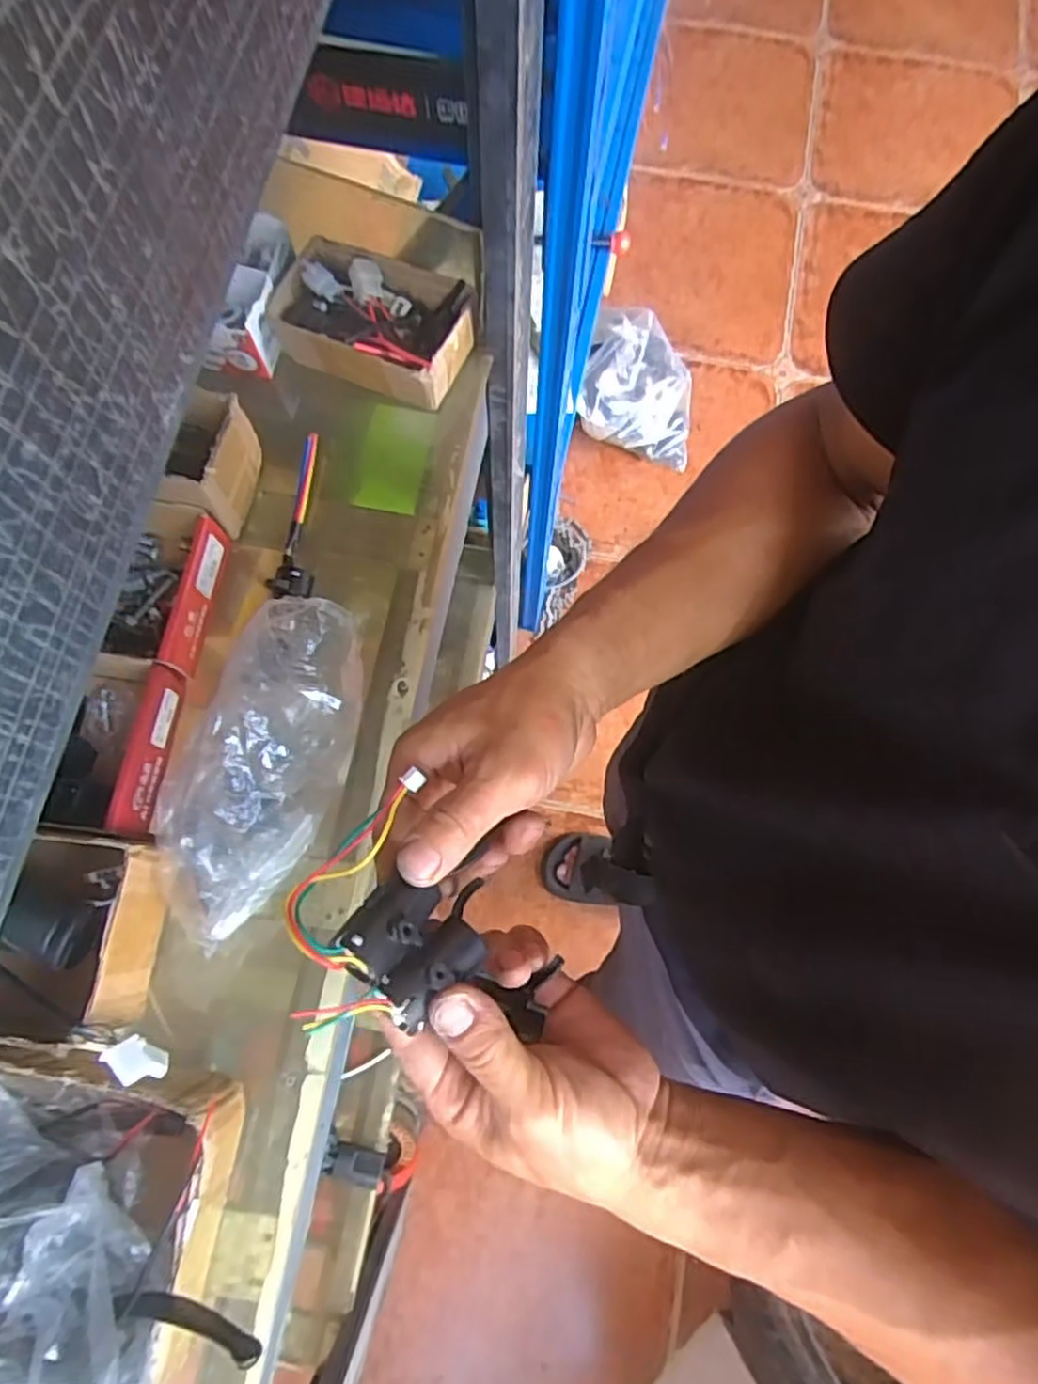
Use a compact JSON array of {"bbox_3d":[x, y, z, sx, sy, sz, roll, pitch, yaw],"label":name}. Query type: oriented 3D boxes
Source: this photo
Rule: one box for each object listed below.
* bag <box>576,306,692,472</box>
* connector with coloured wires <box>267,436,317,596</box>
[{"bbox_3d":[0.217,-0.567,1.325,0.231,0.242,0.192,2,74,0],"label":"bag"},{"bbox_3d":[-0.154,-0.124,0.515,0.024,0.024,0.127,1,74,-1],"label":"connector with coloured wires"}]

